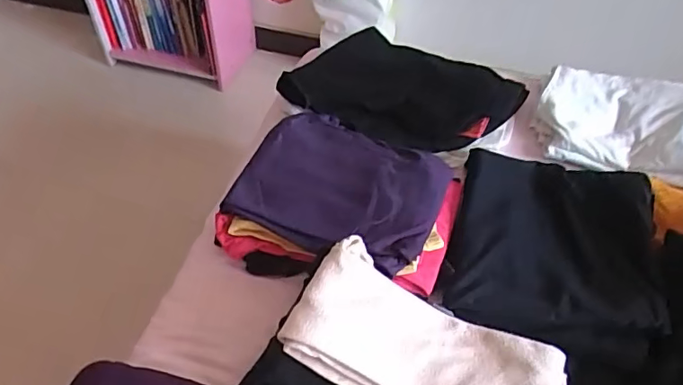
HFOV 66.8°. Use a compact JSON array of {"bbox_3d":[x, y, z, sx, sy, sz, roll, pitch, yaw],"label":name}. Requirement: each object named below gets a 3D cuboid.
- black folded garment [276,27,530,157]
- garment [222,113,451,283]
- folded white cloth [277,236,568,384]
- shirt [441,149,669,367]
[{"bbox_3d":[0.095,-0.161,0.791,0.301,0.043,0.234,29,53,22],"label":"black folded garment"},{"bbox_3d":[-0.001,-0.011,0.638,0.241,0.029,0.228,13,43,14],"label":"garment"},{"bbox_3d":[0.077,0.142,0.462,0.243,0.050,0.123,23,50,17],"label":"folded white cloth"},{"bbox_3d":[0.247,0.066,0.609,0.225,0.044,0.289,11,51,13],"label":"shirt"}]

